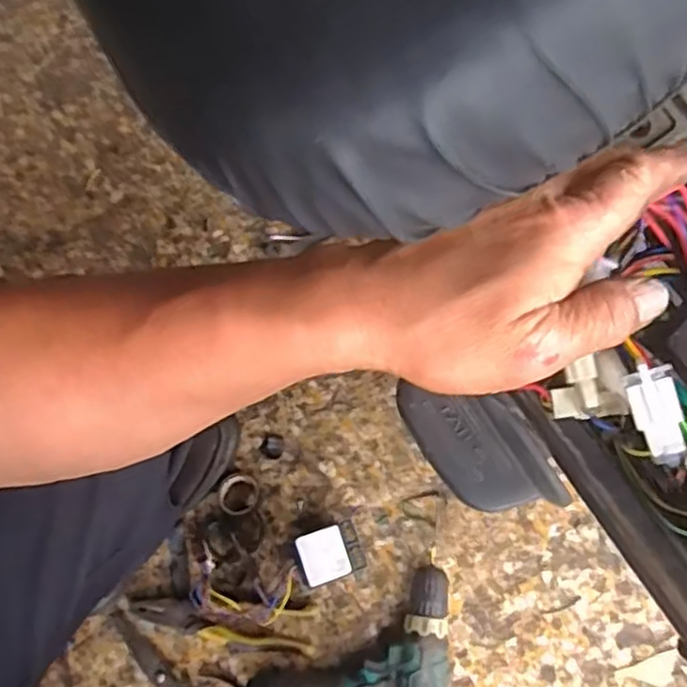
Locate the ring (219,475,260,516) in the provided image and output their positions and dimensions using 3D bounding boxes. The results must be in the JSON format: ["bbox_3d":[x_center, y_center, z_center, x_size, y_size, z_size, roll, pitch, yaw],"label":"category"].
[{"bbox_3d":[-0.113,0.165,0.779,0.045,0.004,0.041,0,76,0],"label":"ring"}]

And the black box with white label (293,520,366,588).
[{"bbox_3d":[-0.017,0.223,0.760,0.070,0.038,0.053,-19,77,-5],"label":"black box with white label"}]

